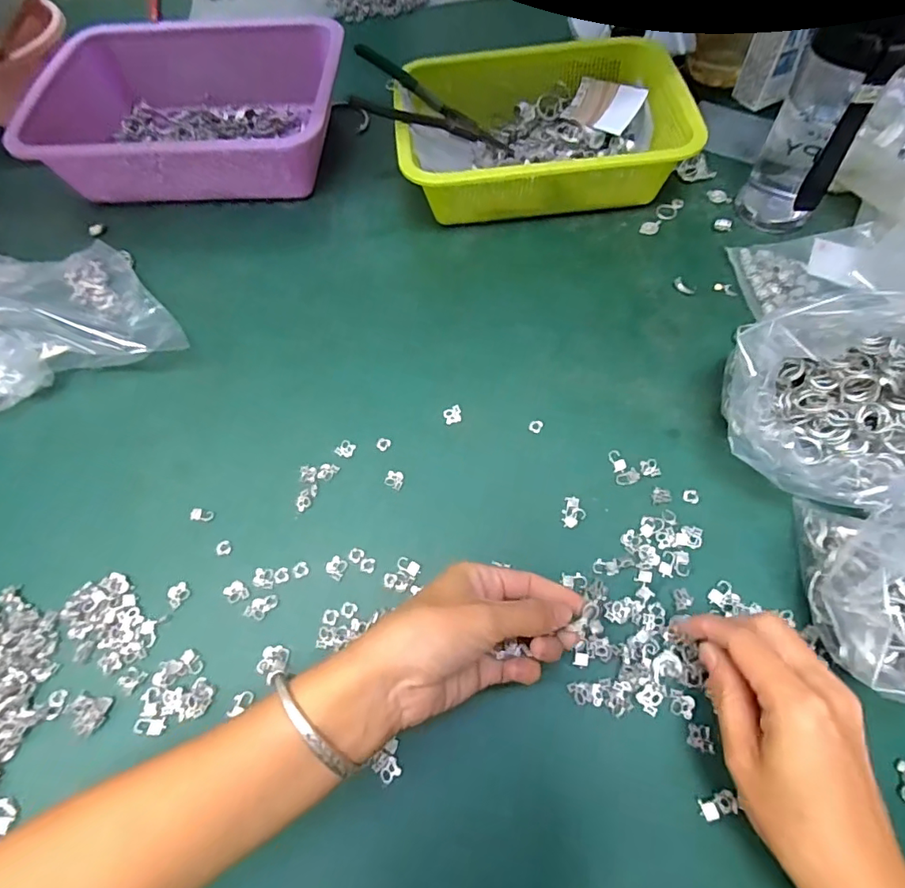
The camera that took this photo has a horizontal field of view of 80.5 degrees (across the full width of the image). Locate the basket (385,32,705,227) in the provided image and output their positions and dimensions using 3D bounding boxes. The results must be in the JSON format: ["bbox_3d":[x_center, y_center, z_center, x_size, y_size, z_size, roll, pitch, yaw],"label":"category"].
[{"bbox_3d":[0.084,-0.300,0.522,0.261,0.071,0.168,-4,62,1],"label":"basket"}]

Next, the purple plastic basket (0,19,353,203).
[{"bbox_3d":[-0.259,-0.353,0.561,0.296,0.081,0.230,3,62,5],"label":"purple plastic basket"}]

